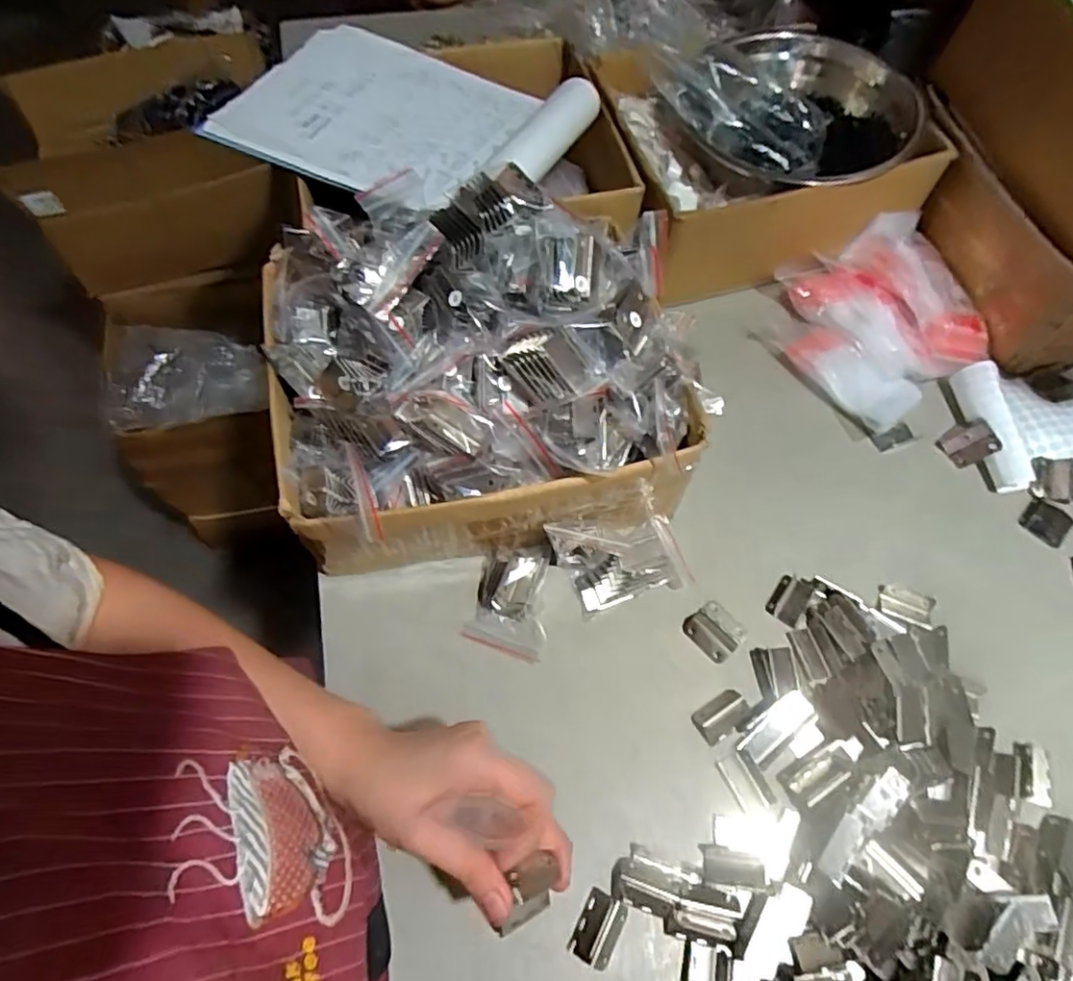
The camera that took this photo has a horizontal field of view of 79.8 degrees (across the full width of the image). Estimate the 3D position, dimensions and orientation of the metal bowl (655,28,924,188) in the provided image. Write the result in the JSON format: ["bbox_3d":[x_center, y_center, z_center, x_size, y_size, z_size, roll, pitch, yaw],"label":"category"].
[{"bbox_3d":[0.269,-0.397,0.671,0.236,0.062,0.236,1,62,-2],"label":"metal bowl"}]

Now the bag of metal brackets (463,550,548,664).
[{"bbox_3d":[-0.019,0.089,0.532,0.065,0.028,0.086,15,62,7],"label":"bag of metal brackets"}]

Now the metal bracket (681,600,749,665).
[{"bbox_3d":[0.147,0.114,0.524,0.042,0.004,0.041,-37,68,-19],"label":"metal bracket"}]

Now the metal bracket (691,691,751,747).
[{"bbox_3d":[0.144,0.175,0.498,0.044,0.004,0.027,-29,66,-16],"label":"metal bracket"}]

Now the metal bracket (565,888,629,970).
[{"bbox_3d":[0.041,0.290,0.424,0.028,0.004,0.041,25,64,12],"label":"metal bracket"}]

